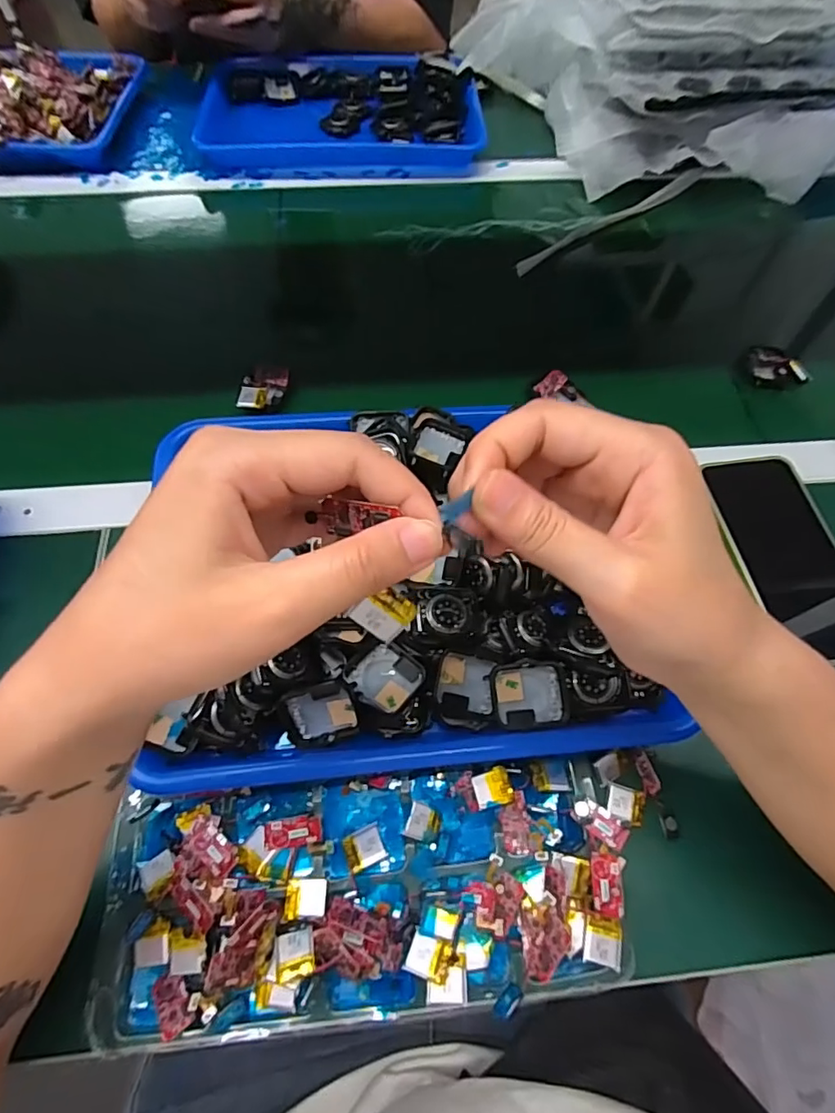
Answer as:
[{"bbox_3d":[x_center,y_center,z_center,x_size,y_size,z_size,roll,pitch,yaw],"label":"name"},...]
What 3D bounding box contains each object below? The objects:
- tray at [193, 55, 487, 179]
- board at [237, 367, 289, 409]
[{"bbox_3d":[-0.092,-0.542,0.659,0.329,0.039,0.242,-1,62,-3],"label":"tray"},{"bbox_3d":[-0.126,-0.138,0.446,0.036,0.011,0.043,4,61,0],"label":"board"}]

